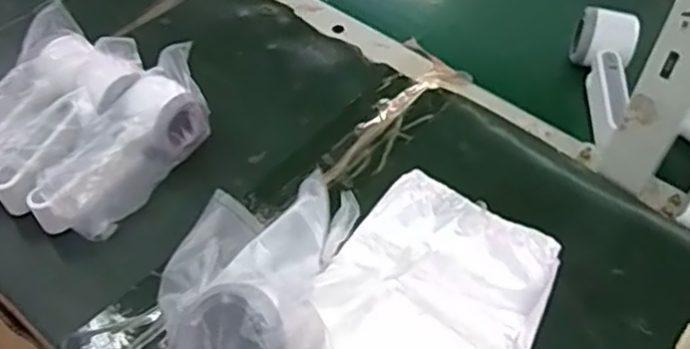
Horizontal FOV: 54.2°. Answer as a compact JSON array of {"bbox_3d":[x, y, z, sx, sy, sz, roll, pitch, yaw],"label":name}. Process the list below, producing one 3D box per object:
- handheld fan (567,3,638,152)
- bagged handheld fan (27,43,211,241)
[{"bbox_3d":[0.254,-0.093,0.650,0.057,0.056,0.147,5,65,4],"label":"handheld fan"},{"bbox_3d":[-0.176,-0.021,0.577,0.066,0.066,0.189,28,55,20],"label":"bagged handheld fan"}]

